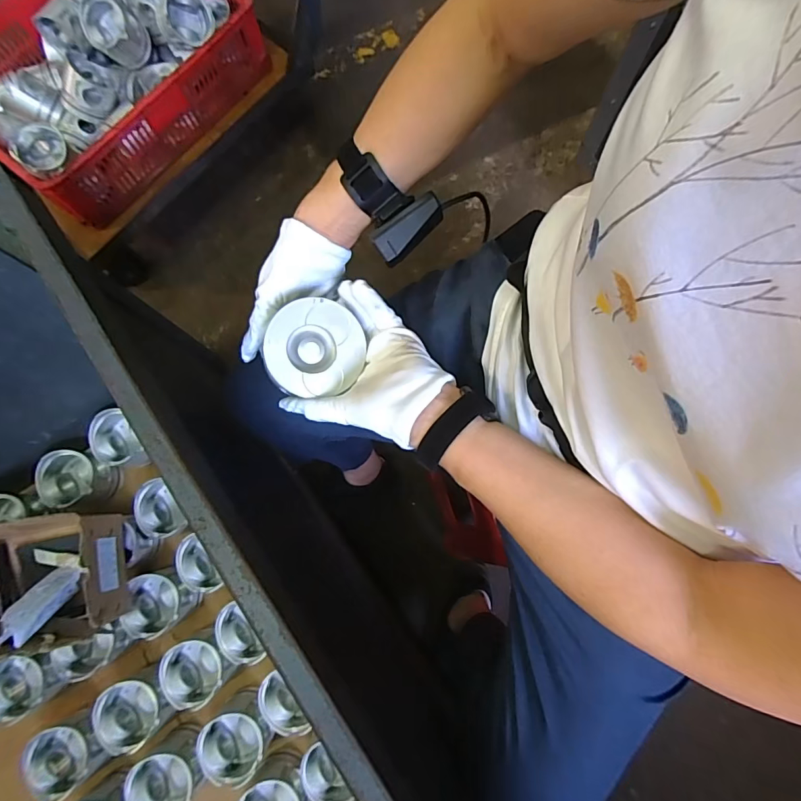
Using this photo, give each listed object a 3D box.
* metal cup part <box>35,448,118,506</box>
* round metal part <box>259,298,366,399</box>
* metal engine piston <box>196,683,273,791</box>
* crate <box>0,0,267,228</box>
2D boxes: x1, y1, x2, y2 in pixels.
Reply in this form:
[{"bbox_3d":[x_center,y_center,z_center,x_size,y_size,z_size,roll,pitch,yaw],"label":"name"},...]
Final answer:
[{"bbox_3d":[-0.543,0.132,0.745,0.101,0.071,0.091,-6,77,0],"label":"metal cup part"},{"bbox_3d":[-0.082,-0.049,0.417,0.085,0.034,0.081,-3,92,-13],"label":"round metal part"},{"bbox_3d":[-0.241,0.501,0.658,0.093,0.070,0.098,40,81,10],"label":"metal engine piston"},{"bbox_3d":[-0.652,-0.741,0.966,0.446,0.174,0.606,37,80,9],"label":"crate"}]

